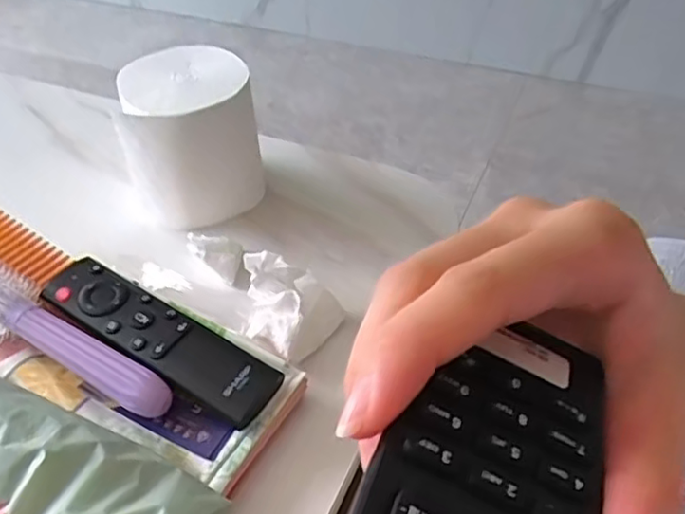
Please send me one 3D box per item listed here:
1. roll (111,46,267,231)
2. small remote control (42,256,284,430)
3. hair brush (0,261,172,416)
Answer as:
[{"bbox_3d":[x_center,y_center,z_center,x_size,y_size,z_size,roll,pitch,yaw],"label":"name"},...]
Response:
[{"bbox_3d":[-0.109,-0.089,0.474,0.087,0.102,0.083,-5,44,-3],"label":"roll"},{"bbox_3d":[-0.108,0.044,0.368,0.155,0.019,0.039,23,49,24],"label":"small remote control"},{"bbox_3d":[-0.188,0.034,0.368,0.212,0.029,0.049,22,49,24],"label":"hair brush"}]

